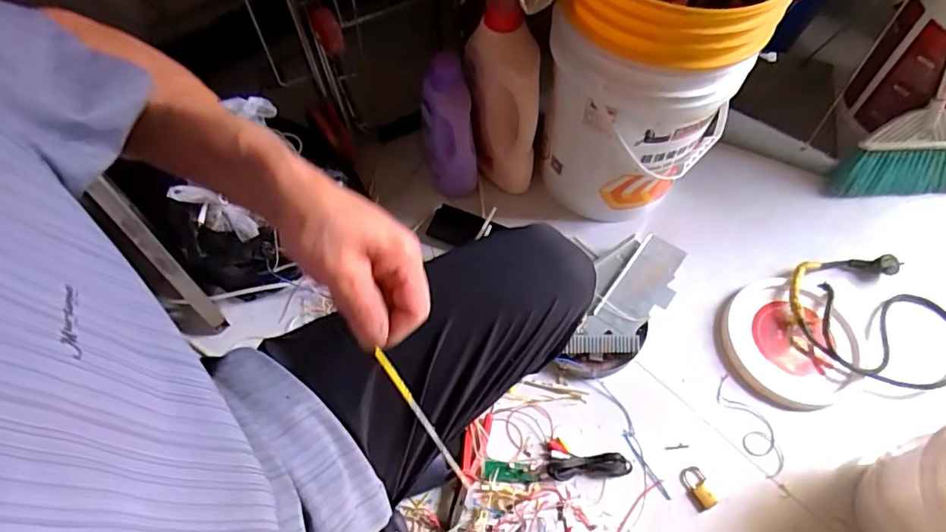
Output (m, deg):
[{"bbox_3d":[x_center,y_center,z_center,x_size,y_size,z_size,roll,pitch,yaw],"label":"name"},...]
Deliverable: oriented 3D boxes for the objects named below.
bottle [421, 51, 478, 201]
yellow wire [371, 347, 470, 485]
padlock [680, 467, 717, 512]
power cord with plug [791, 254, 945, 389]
[{"bbox_3d":[-0.040,-0.231,0.997,0.075,0.277,0.109,-19,62,-12],"label":"bottle"},{"bbox_3d":[-0.033,0.105,0.372,0.006,0.006,0.109,-34,95,-19],"label":"yellow wire"},{"bbox_3d":[0.336,0.330,0.815,0.034,0.019,0.061,-16,62,-10],"label":"padlock"},{"bbox_3d":[0.706,0.088,0.934,0.311,0.031,0.237,8,60,4],"label":"power cord with plug"}]

